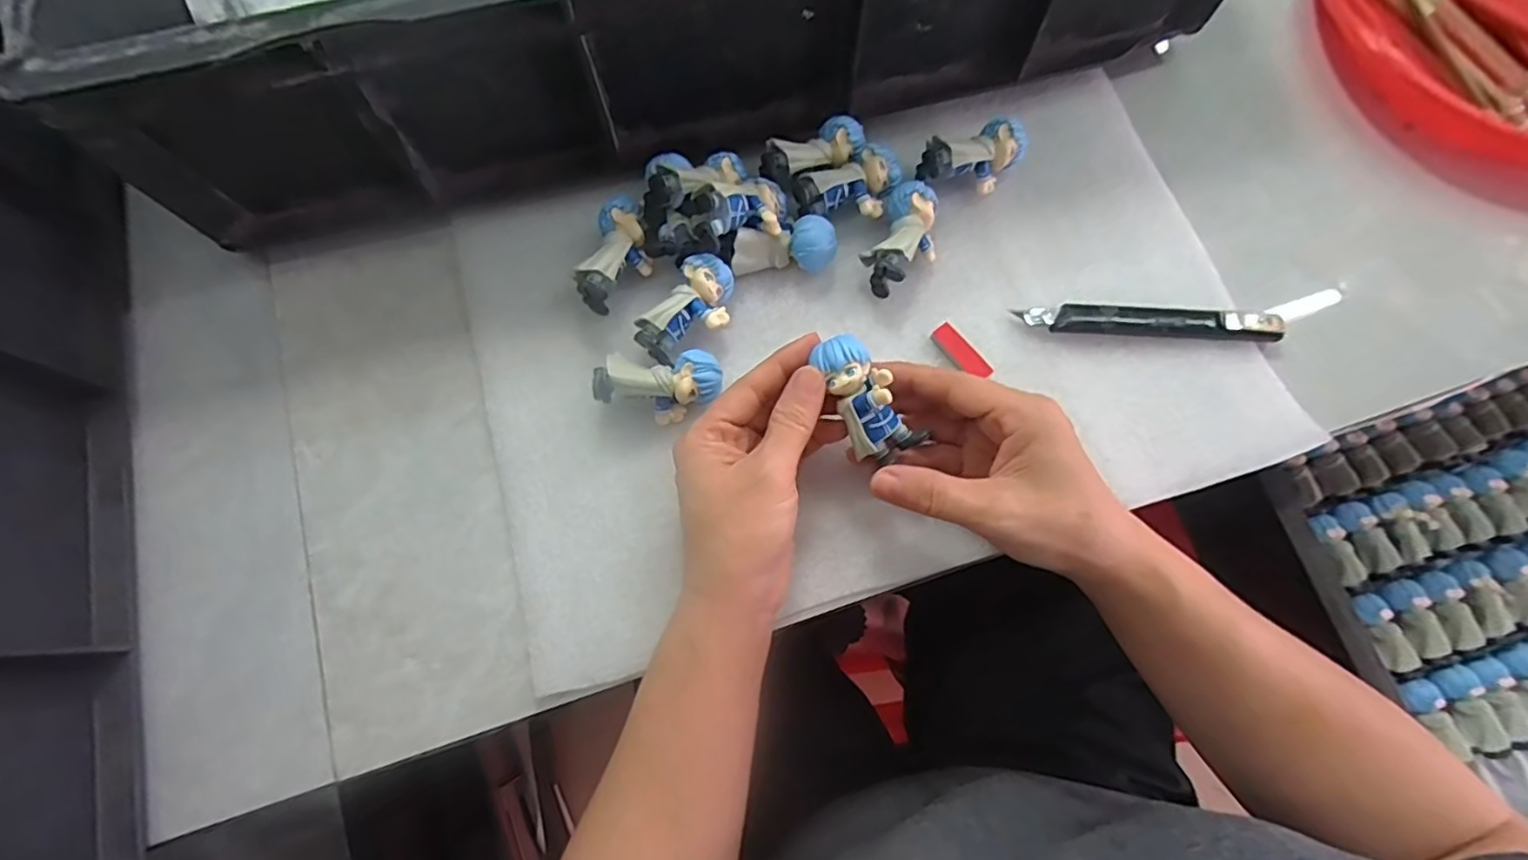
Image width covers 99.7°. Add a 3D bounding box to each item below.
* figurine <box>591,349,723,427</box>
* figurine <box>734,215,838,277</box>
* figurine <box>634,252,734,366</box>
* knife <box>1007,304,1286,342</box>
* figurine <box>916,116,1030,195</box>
[{"bbox_3d":[-0.052,-0.022,0.326,0.059,0.033,0.030,-3,74,0],"label":"figurine"},{"bbox_3d":[0.012,-0.100,0.352,0.053,0.026,0.027,1,74,1],"label":"figurine"},{"bbox_3d":[-0.037,-0.061,0.340,0.033,0.028,0.060,32,77,9],"label":"figurine"},{"bbox_3d":[0.208,-0.058,0.346,0.138,0.011,0.014,2,74,1],"label":"knife"},{"bbox_3d":[0.119,-0.151,0.364,0.061,0.029,0.030,-24,75,-6],"label":"figurine"}]

